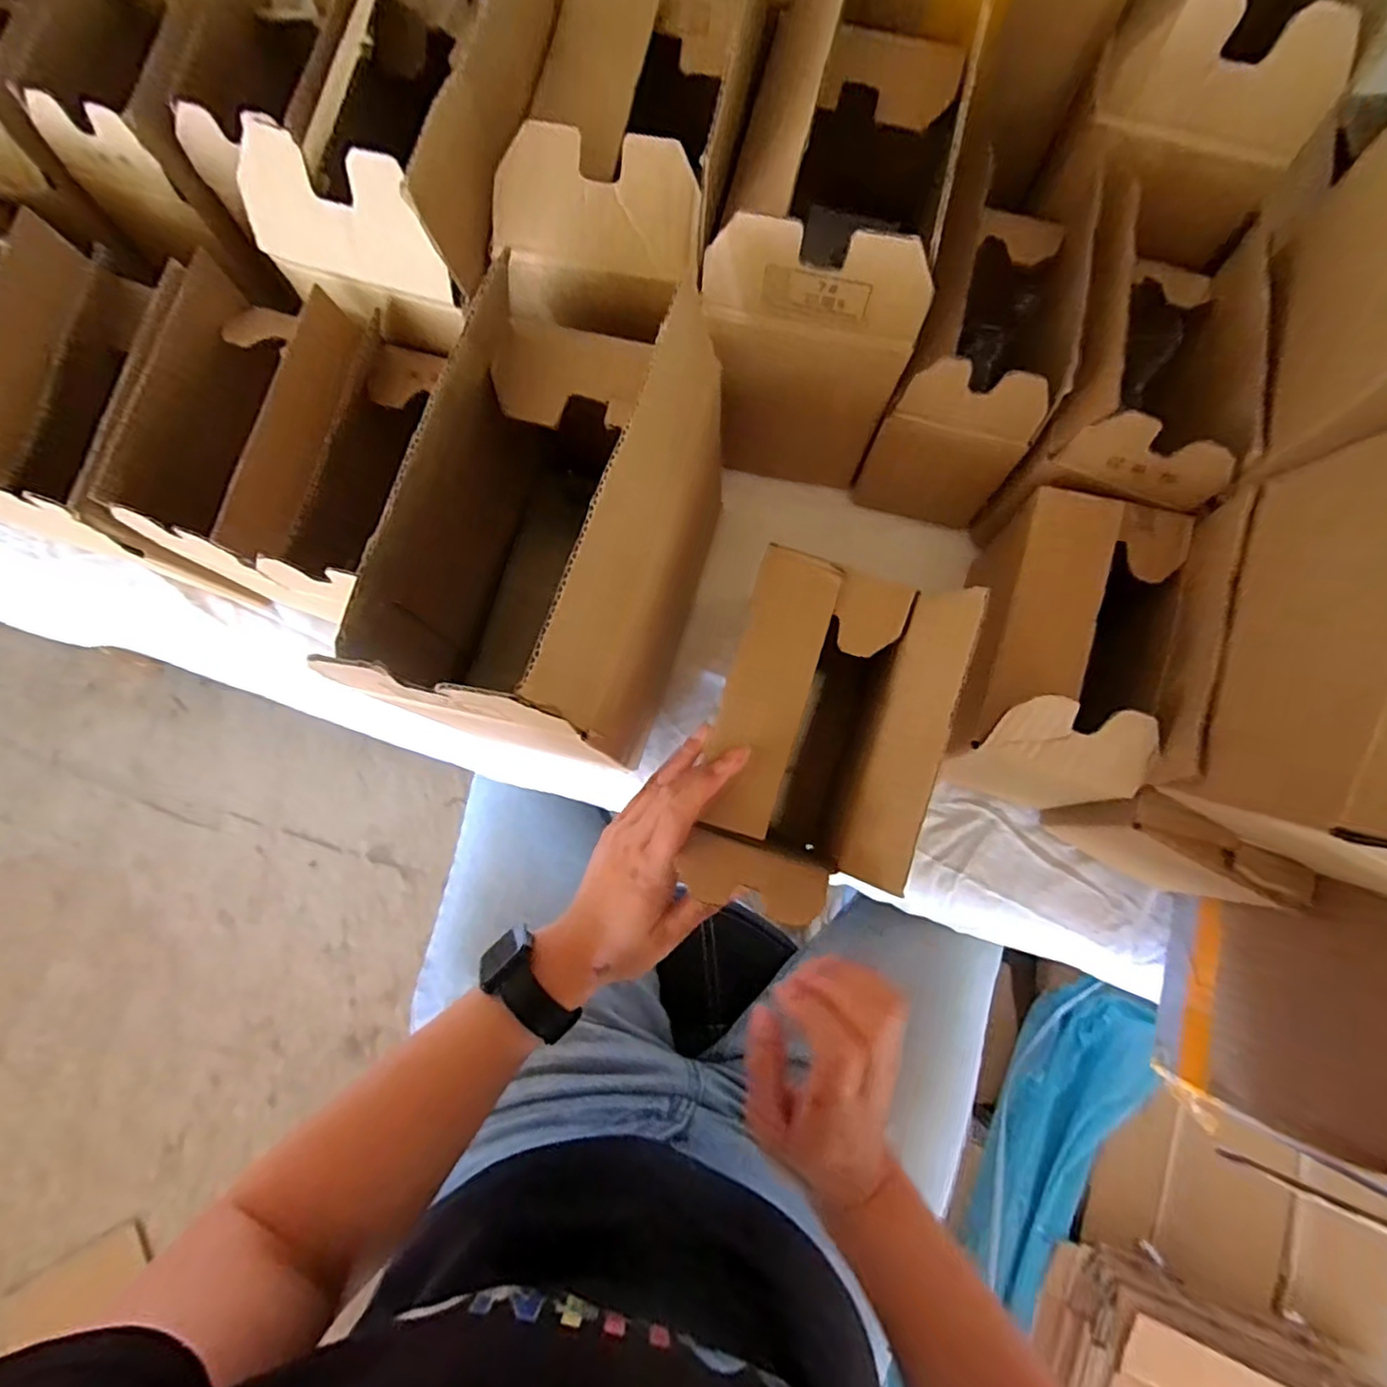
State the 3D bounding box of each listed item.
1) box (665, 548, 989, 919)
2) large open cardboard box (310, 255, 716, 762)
[{"bbox_3d":[0.072,0.034,0.409,0.113,0.166,0.198,18,78,3],"label":"box"},{"bbox_3d":[-0.068,-0.103,0.388,0.131,0.203,0.261,16,78,3],"label":"large open cardboard box"}]

